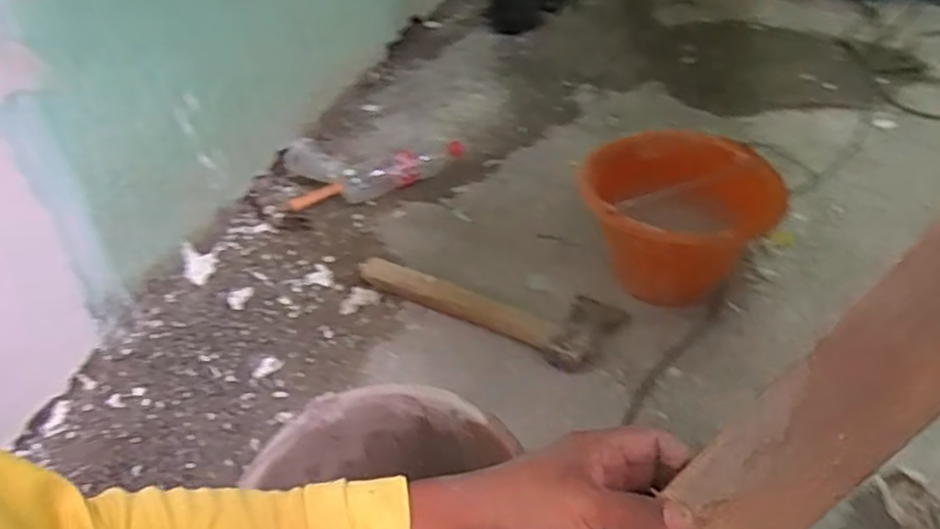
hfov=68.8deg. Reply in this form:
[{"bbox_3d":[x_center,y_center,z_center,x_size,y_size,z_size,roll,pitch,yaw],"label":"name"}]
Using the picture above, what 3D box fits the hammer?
[{"bbox_3d":[0.021,0.048,0.961,0.368,0.034,0.119,16,45,21],"label":"hammer"}]

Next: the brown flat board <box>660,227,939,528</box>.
[{"bbox_3d":[0.194,0.093,0.380,0.068,0.306,0.006,43,19,15],"label":"brown flat board"}]

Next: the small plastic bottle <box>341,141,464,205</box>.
[{"bbox_3d":[-0.121,-0.170,1.215,0.225,0.054,0.072,-26,46,-23],"label":"small plastic bottle"}]

